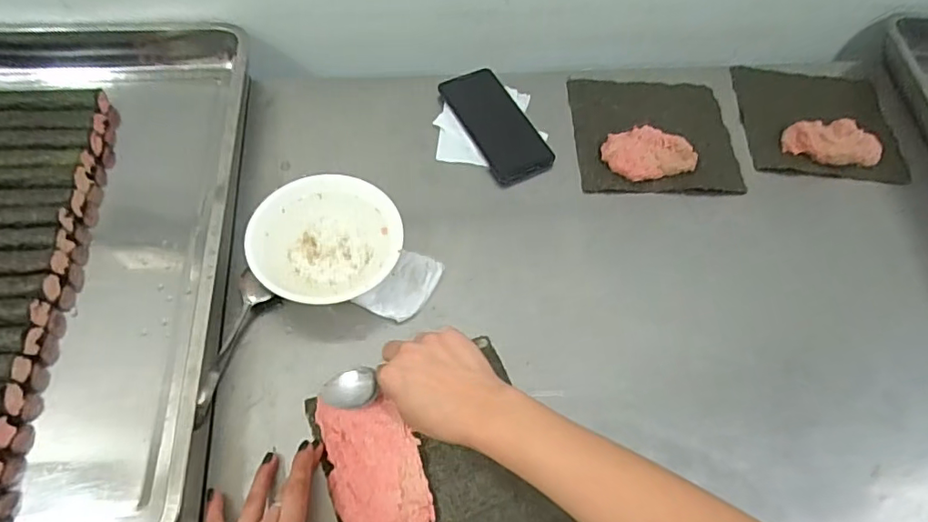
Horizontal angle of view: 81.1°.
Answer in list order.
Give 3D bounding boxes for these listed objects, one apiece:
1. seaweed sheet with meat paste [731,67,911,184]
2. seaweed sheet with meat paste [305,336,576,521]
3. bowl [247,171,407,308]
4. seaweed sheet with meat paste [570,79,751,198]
[{"bbox_3d":[0.463,-0.185,0.701,0.201,0.033,0.180,9,60,1],"label":"seaweed sheet with meat paste"},{"bbox_3d":[-0.020,0.180,0.458,0.173,0.014,0.184,-19,63,-14],"label":"seaweed sheet with meat paste"},{"bbox_3d":[-0.135,-0.016,0.547,0.140,0.049,0.138,2,60,-3],"label":"bowl"},{"bbox_3d":[0.239,-0.167,0.676,0.201,0.032,0.183,1,60,-3],"label":"seaweed sheet with meat paste"}]

